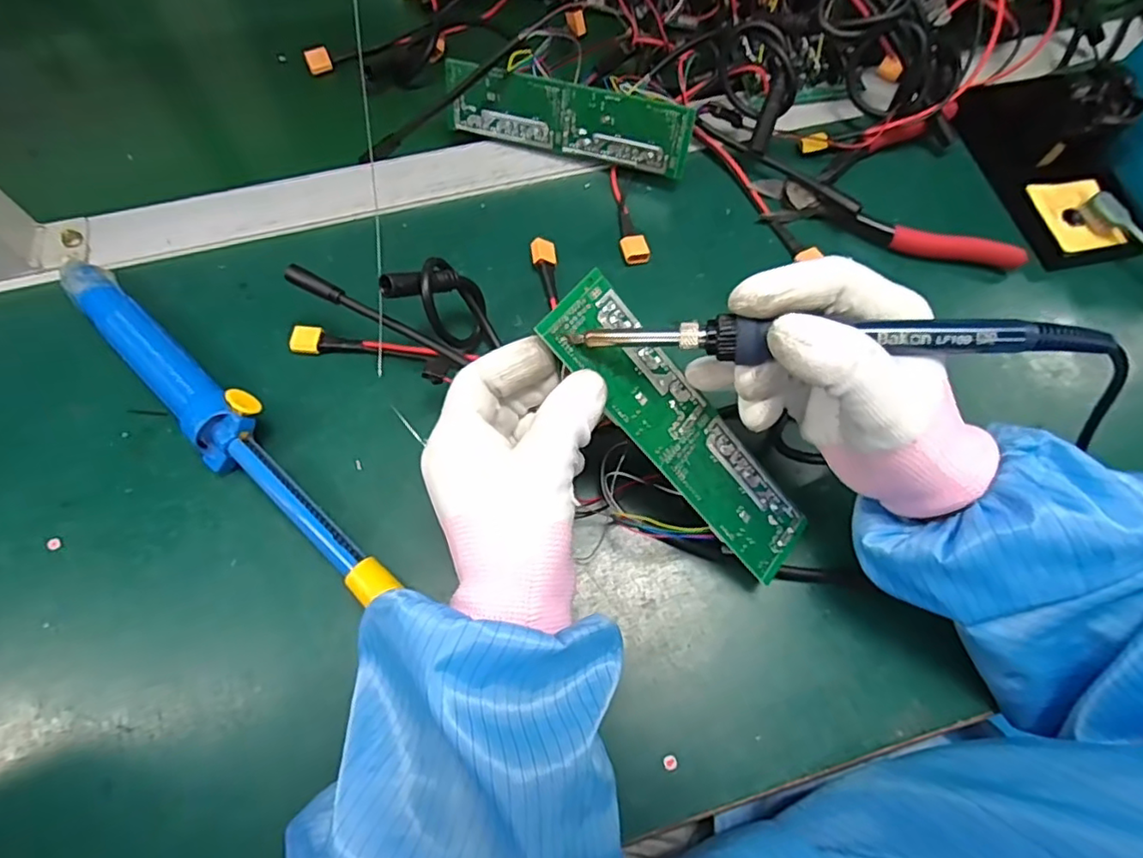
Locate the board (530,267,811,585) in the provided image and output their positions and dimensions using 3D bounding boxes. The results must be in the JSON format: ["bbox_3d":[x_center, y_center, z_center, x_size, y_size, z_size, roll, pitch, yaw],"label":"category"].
[{"bbox_3d":[0.055,0.002,0.295,0.170,0.004,0.044,48,71,-14],"label":"board"}]

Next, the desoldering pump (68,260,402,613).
[{"bbox_3d":[-0.198,-0.007,0.340,0.286,0.034,0.038,43,72,15],"label":"desoldering pump"}]

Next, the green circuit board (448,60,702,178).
[{"bbox_3d":[-0.005,-0.213,0.416,0.171,0.046,0.006,17,44,8],"label":"green circuit board"}]

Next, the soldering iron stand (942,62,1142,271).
[{"bbox_3d":[0.338,-0.192,0.409,0.080,0.071,0.151,-13,68,-7],"label":"soldering iron stand"}]

